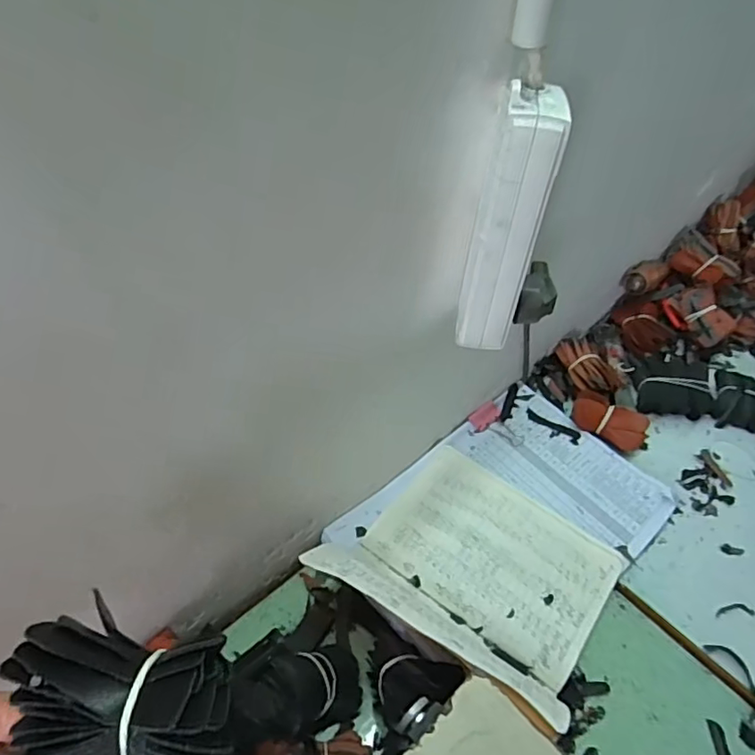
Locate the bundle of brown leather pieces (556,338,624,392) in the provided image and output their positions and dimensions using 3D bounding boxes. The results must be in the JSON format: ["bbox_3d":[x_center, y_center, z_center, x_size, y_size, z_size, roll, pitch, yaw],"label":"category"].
[{"bbox_3d":[0.246,-0.011,0.671,0.040,0.036,0.084,-15,52,-16],"label":"bundle of brown leather pieces"}]

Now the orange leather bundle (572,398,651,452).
[{"bbox_3d":[0.261,0.049,0.634,0.083,0.021,0.044,32,55,22],"label":"orange leather bundle"}]

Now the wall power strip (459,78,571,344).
[{"bbox_3d":[0.081,-0.090,0.359,0.039,0.164,0.037,9,50,4],"label":"wall power strip"}]

